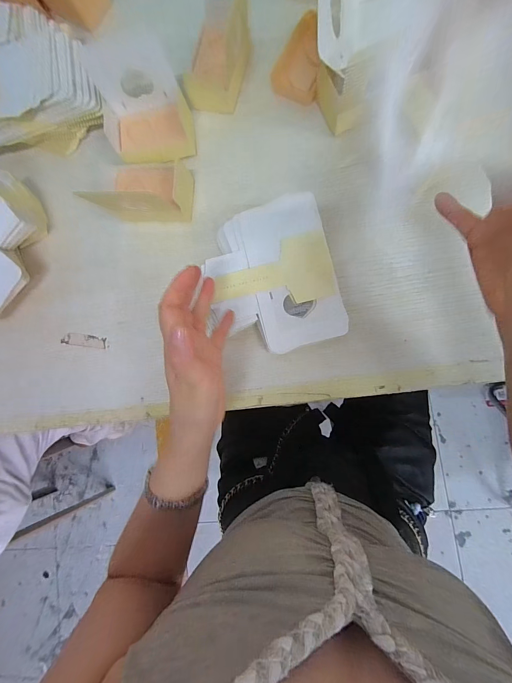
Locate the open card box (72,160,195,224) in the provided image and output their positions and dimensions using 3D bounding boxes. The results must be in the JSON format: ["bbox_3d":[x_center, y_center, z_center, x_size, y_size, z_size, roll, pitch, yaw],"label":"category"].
[{"bbox_3d":[-0.139,-0.191,0.380,0.098,0.070,0.081,9,88,9],"label":"open card box"}]

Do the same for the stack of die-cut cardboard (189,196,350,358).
[{"bbox_3d":[0.018,-0.076,0.371,0.146,0.024,0.176,-15,85,8],"label":"stack of die-cut cardboard"}]

